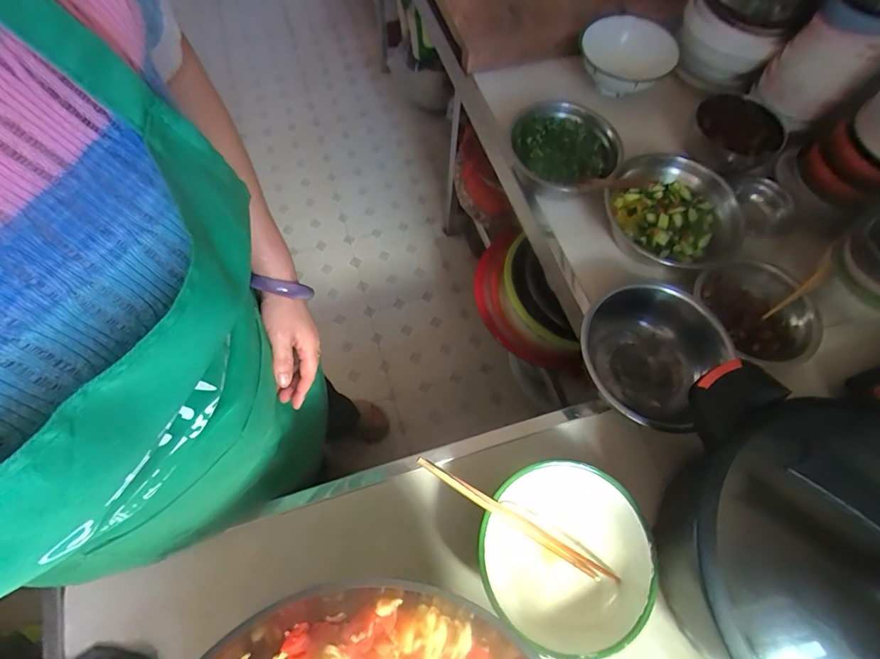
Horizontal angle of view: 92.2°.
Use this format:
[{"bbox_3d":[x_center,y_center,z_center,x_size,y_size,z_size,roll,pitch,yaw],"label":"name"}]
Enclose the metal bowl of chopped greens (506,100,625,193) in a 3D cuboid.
[{"bbox_3d":[0.210,-0.306,0.725,0.181,0.070,0.192,1,66,-2],"label":"metal bowl of chopped greens"}]

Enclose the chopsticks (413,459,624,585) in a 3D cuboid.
[{"bbox_3d":[0.084,0.210,0.459,0.259,0.017,0.014,35,68,-9],"label":"chopsticks"}]

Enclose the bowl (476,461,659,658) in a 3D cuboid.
[{"bbox_3d":[0.136,0.251,0.483,0.182,0.093,0.180,1,66,-2],"label":"bowl"}]

